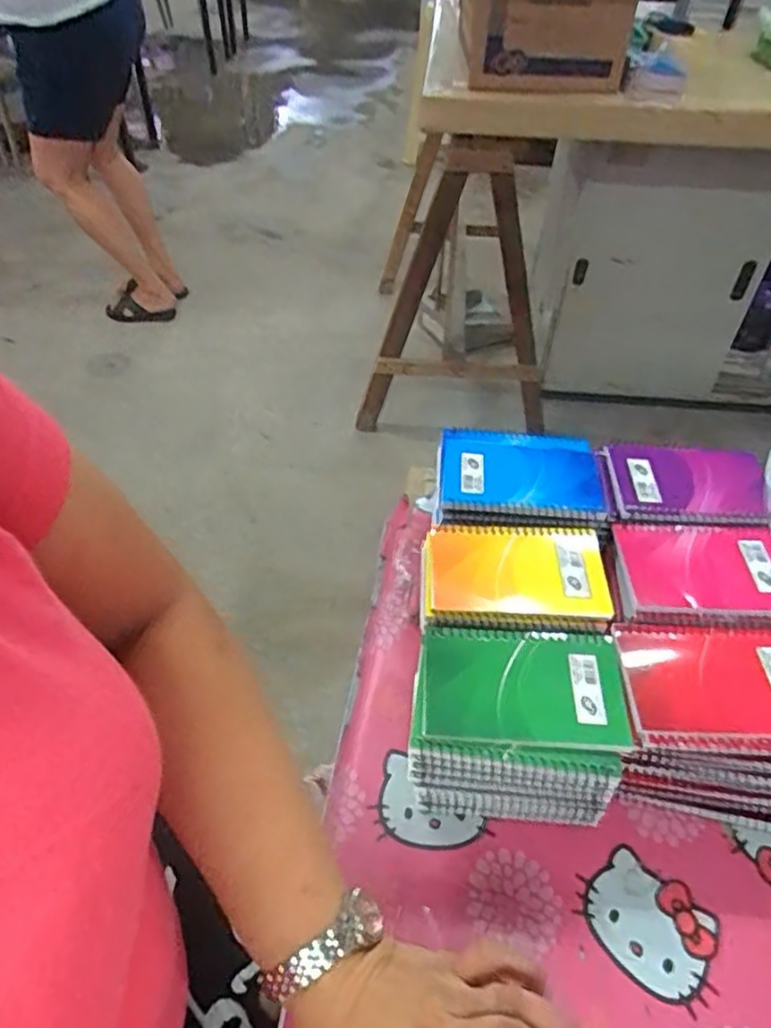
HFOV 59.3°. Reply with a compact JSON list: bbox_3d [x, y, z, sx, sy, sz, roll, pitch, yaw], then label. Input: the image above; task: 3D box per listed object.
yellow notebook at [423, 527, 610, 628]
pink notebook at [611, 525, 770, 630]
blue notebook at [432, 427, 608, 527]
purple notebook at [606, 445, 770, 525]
[{"bbox_3d":[0.098,0.044,0.517,0.135,0.008,0.090,1,46,0],"label":"yellow notebook"},{"bbox_3d":[0.246,0.047,0.524,0.135,0.009,0.096,2,46,1],"label":"pink notebook"},{"bbox_3d":[0.114,-0.035,0.584,0.137,0.016,0.098,3,46,2],"label":"blue notebook"},{"bbox_3d":[0.258,-0.030,0.579,0.126,0.018,0.082,4,46,3],"label":"purple notebook"}]

